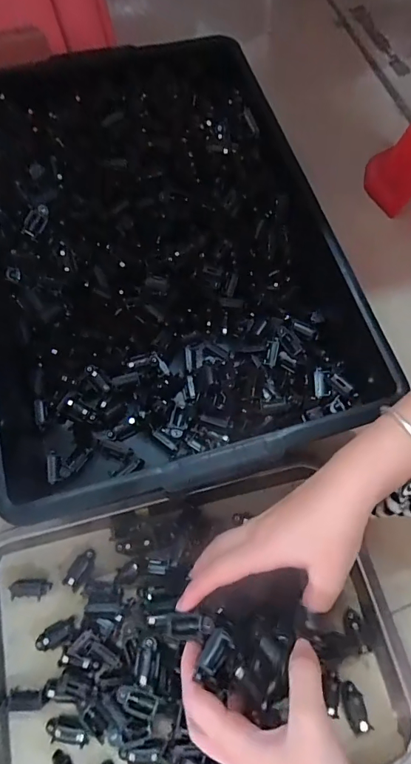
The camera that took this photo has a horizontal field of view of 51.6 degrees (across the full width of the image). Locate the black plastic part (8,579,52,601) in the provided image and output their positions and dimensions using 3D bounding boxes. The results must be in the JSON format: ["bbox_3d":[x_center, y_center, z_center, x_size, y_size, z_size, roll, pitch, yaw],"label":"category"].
[{"bbox_3d":[-0.155,0.185,0.380,0.034,0.017,0.016,0,71,-2],"label":"black plastic part"}]

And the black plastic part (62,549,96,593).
[{"bbox_3d":[-0.114,0.168,0.383,0.018,0.008,0.035,28,72,7],"label":"black plastic part"}]

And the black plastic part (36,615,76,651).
[{"bbox_3d":[-0.129,0.219,0.368,0.035,0.011,0.016,-24,74,-10],"label":"black plastic part"}]

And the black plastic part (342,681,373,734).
[{"bbox_3d":[0.125,0.272,0.356,0.018,0.011,0.036,-9,72,-5],"label":"black plastic part"}]

